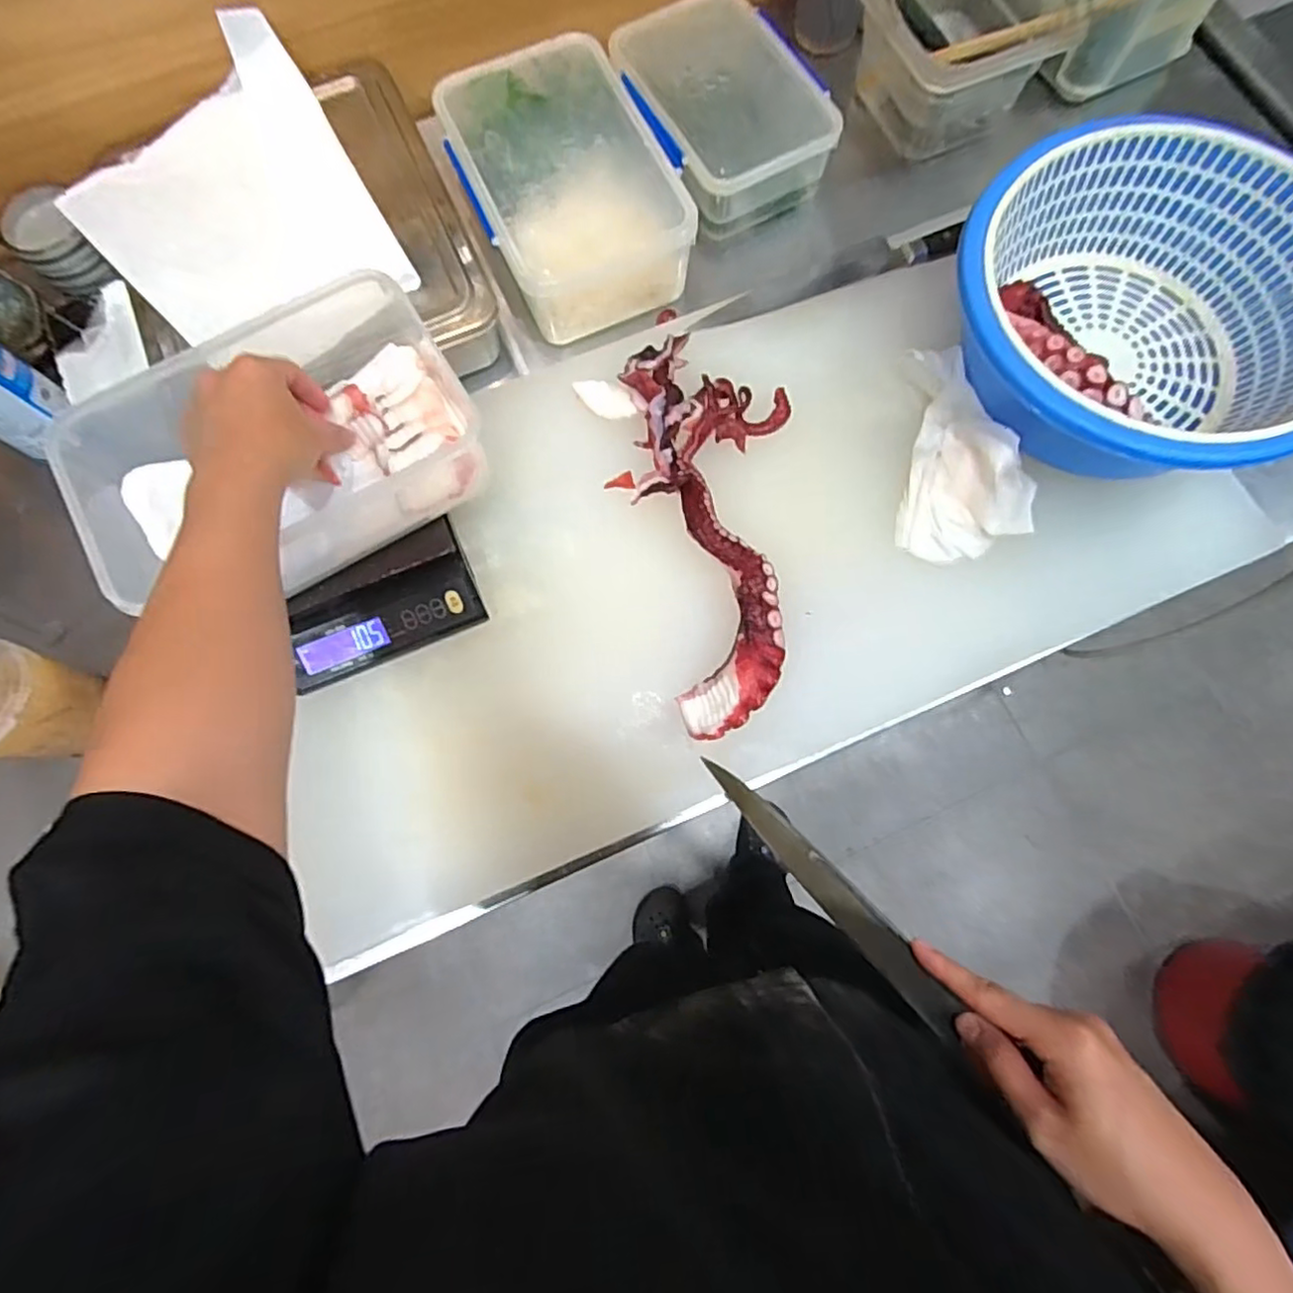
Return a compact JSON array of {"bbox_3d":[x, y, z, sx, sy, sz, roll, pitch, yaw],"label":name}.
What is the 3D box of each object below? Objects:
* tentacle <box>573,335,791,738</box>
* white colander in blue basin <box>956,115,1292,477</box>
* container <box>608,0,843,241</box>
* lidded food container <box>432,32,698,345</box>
[{"bbox_3d":[0.061,-0.108,0.501,0.159,0.043,0.328,-17,82,-3],"label":"tentacle"},{"bbox_3d":[0.368,-0.244,0.480,0.255,0.129,0.269,-29,77,-6],"label":"white colander in blue basin"},{"bbox_3d":[0.062,-0.496,0.598,0.150,0.069,0.199,-29,76,-6],"label":"container"},{"bbox_3d":[-0.077,-0.413,0.573,0.157,0.072,0.241,-24,83,-4],"label":"lidded food container"}]

